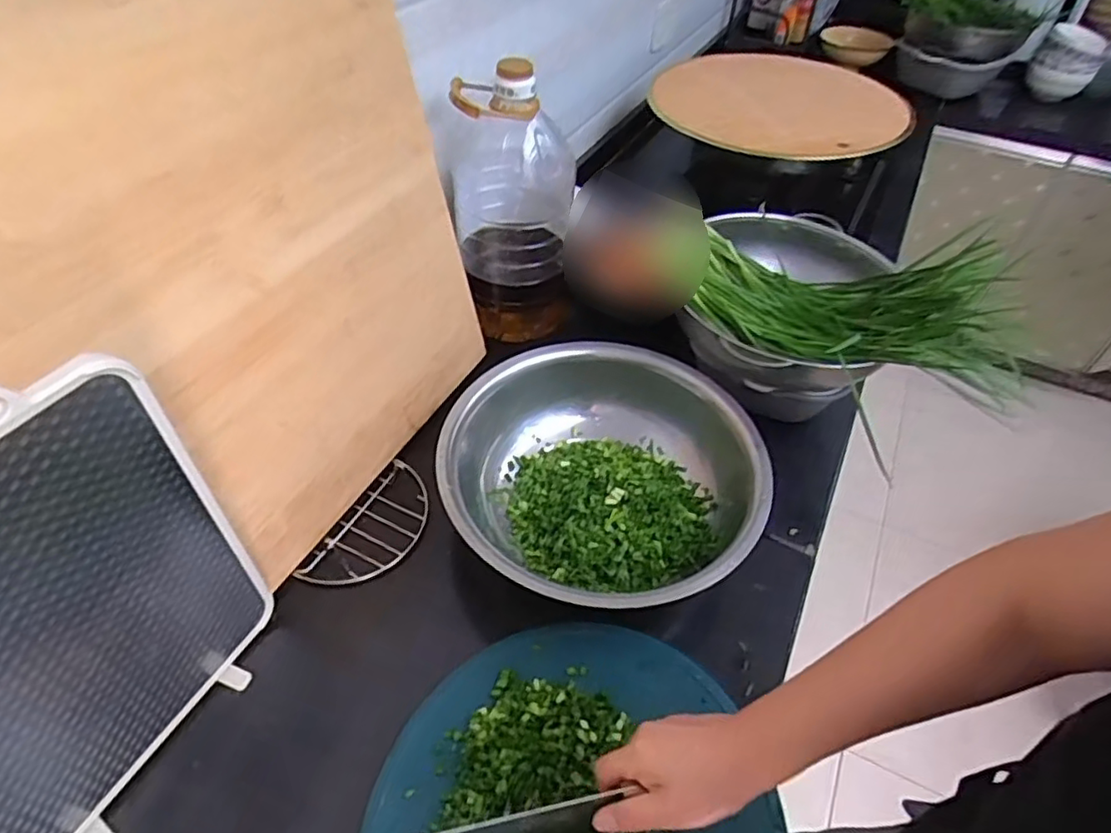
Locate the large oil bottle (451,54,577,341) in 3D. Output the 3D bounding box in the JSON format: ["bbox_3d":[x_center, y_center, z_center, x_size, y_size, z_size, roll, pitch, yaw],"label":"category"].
[{"bbox_3d":[-0.054,-0.275,0.857,0.153,0.341,0.125,-1,47,-4],"label":"large oil bottle"}]

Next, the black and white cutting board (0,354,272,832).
[{"bbox_3d":[-0.337,0.160,0.423,0.025,0.386,0.281,19,49,14],"label":"black and white cutting board"}]

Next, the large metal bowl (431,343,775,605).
[{"bbox_3d":[0.046,0.071,0.712,0.328,0.101,0.326,1,47,-1],"label":"large metal bowl"}]

